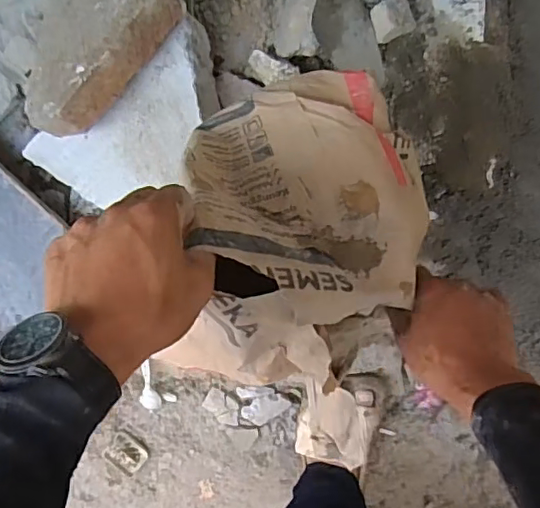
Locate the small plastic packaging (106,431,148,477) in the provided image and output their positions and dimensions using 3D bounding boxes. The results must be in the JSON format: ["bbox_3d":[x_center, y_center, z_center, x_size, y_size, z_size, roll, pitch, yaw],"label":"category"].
[{"bbox_3d":[-0.248,0.346,0.996,0.067,0.009,0.057,37,96,2],"label":"small plastic packaging"}]

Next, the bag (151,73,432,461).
[{"bbox_3d":[0.036,-0.035,0.469,0.199,0.189,0.249,-5,93,5],"label":"bag"}]

